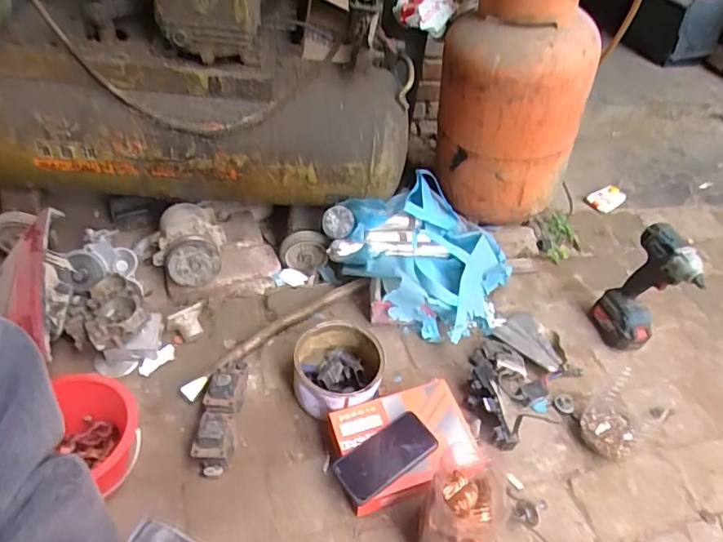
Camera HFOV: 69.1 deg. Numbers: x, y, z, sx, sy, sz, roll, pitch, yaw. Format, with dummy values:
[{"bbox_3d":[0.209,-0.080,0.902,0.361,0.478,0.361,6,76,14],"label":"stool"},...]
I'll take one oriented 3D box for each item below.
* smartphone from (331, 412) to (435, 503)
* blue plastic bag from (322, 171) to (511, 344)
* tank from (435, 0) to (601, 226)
[{"bbox_3d":[0.039,0.283,0.811,0.162,0.012,0.079,-26,54,-27],"label":"smartphone"},{"bbox_3d":[0.151,-0.038,1.123,0.343,0.184,0.336,-29,53,-30],"label":"blue plastic bag"},{"bbox_3d":[0.333,-0.414,1.165,0.301,0.568,0.261,8,46,2],"label":"tank"}]

